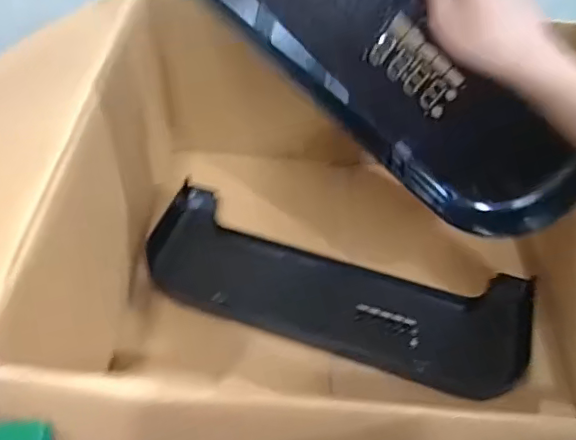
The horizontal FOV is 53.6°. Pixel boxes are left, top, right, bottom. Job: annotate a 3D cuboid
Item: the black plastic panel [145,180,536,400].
[{"bbox_3d":[0.057,0.088,0.747,0.501,0.040,0.167,17,47,10],"label":"black plastic panel"}]

